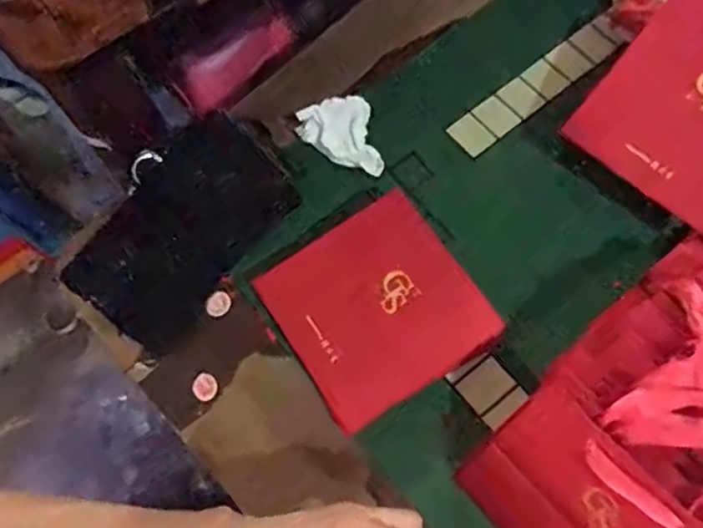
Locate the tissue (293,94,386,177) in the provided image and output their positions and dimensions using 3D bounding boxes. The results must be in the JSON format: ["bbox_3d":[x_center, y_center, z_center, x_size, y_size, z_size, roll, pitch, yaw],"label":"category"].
[{"bbox_3d":[-0.010,-0.111,0.570,0.064,0.016,0.072,-15,95,-9],"label":"tissue"}]

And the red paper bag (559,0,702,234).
[{"bbox_3d":[0.270,-0.125,0.485,0.137,0.020,0.162,41,108,12],"label":"red paper bag"}]

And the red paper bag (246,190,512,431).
[{"bbox_3d":[0.018,0.036,0.499,0.136,0.052,0.141,-31,70,-9],"label":"red paper bag"}]

